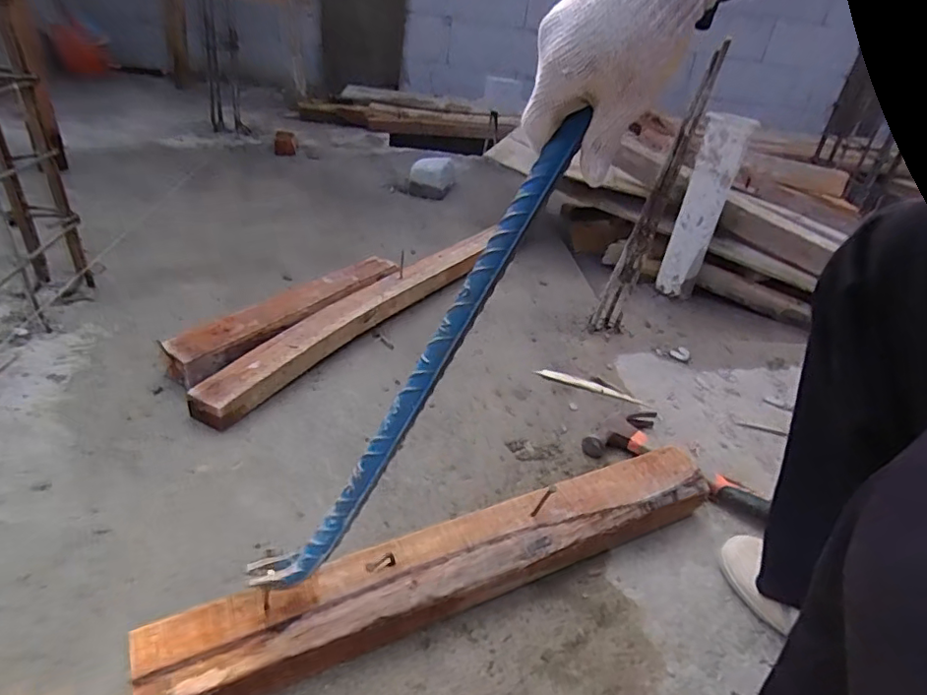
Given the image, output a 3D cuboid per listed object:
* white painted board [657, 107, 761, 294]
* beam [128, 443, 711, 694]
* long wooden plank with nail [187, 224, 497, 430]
[{"bbox_3d":[0.473,-0.270,1.099,0.084,0.366,0.027,12,36,11],"label":"white painted board"},{"bbox_3d":[0.013,0.207,0.546,0.584,0.058,0.075,-10,37,-26],"label":"beam"},{"bbox_3d":[-0.127,-0.088,0.987,0.082,0.053,0.788,24,36,24],"label":"long wooden plank with nail"}]

